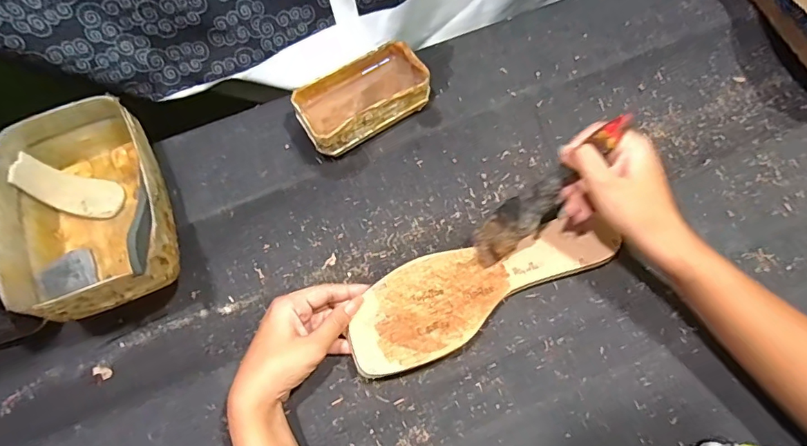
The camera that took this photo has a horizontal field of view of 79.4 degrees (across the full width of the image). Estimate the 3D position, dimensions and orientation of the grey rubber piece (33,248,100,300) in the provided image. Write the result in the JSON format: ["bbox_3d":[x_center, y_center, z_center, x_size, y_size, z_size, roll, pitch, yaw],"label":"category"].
[{"bbox_3d":[-0.293,0.043,0.425,0.045,0.004,0.039,-20,65,-44],"label":"grey rubber piece"}]

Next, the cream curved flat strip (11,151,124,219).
[{"bbox_3d":[-0.308,-0.031,0.451,0.088,0.026,0.039,22,69,-20],"label":"cream curved flat strip"}]

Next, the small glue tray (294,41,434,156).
[{"bbox_3d":[-0.039,-0.120,0.476,0.125,0.044,0.070,-33,71,-9],"label":"small glue tray"}]

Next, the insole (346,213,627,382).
[{"bbox_3d":[0.063,0.047,0.411,0.232,0.008,0.081,-26,57,-11],"label":"insole"}]

